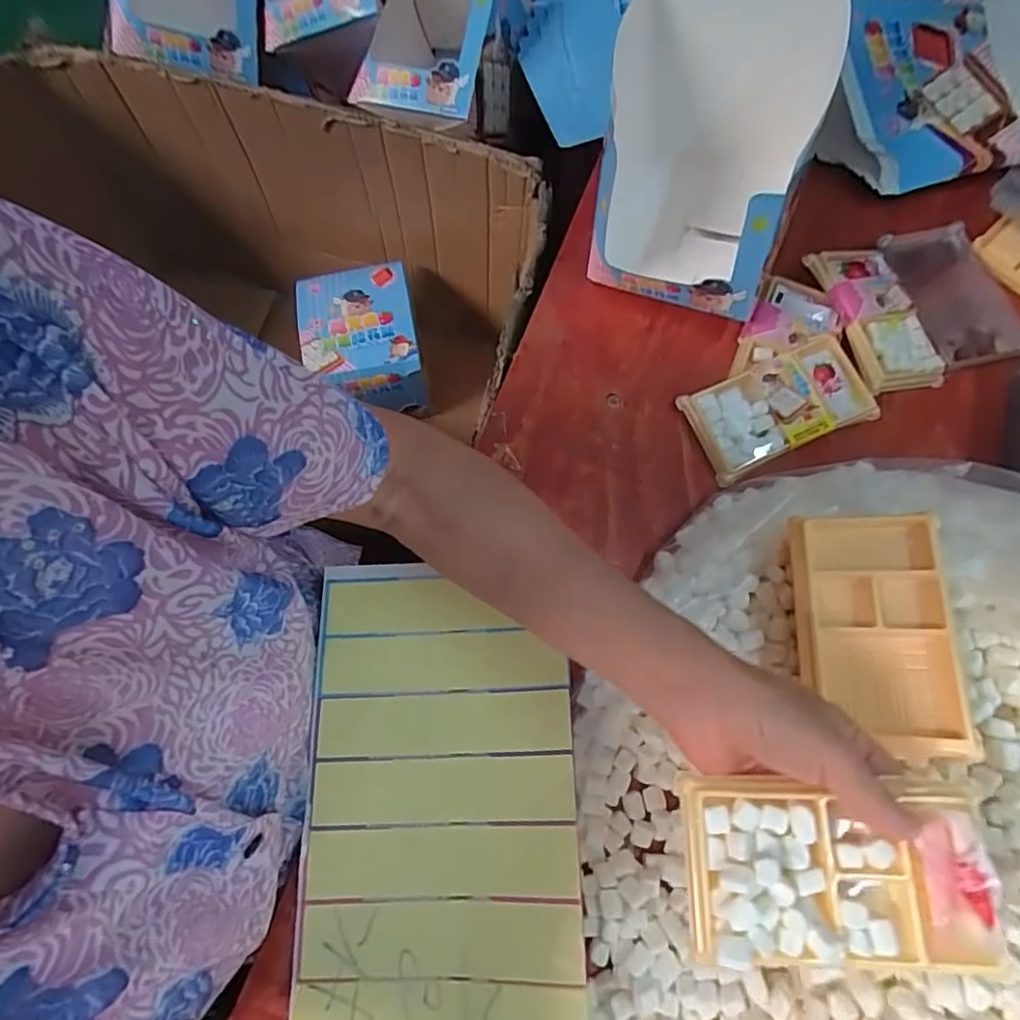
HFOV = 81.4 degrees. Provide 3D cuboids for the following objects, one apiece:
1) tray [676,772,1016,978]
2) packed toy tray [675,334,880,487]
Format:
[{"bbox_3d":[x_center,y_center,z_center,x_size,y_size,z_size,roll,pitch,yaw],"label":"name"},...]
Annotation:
[{"bbox_3d":[0.147,0.164,0.267,0.129,0.029,0.074,1,70,-1],"label":"tray"},{"bbox_3d":[0.212,-0.081,0.468,0.130,0.030,0.073,-22,72,-9],"label":"packed toy tray"}]

